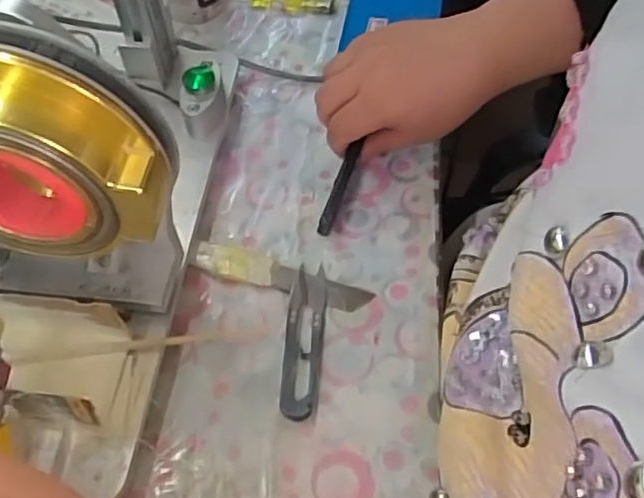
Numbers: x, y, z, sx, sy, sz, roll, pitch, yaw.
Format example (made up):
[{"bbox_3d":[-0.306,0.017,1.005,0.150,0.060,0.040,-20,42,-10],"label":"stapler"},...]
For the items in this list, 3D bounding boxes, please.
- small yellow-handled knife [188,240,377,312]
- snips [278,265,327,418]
[{"bbox_3d":[-0.027,0.016,0.424,0.118,0.009,0.025,17,58,5],"label":"small yellow-handled knife"},{"bbox_3d":[-0.011,0.055,0.398,0.023,0.009,0.101,3,56,3],"label":"snips"}]

